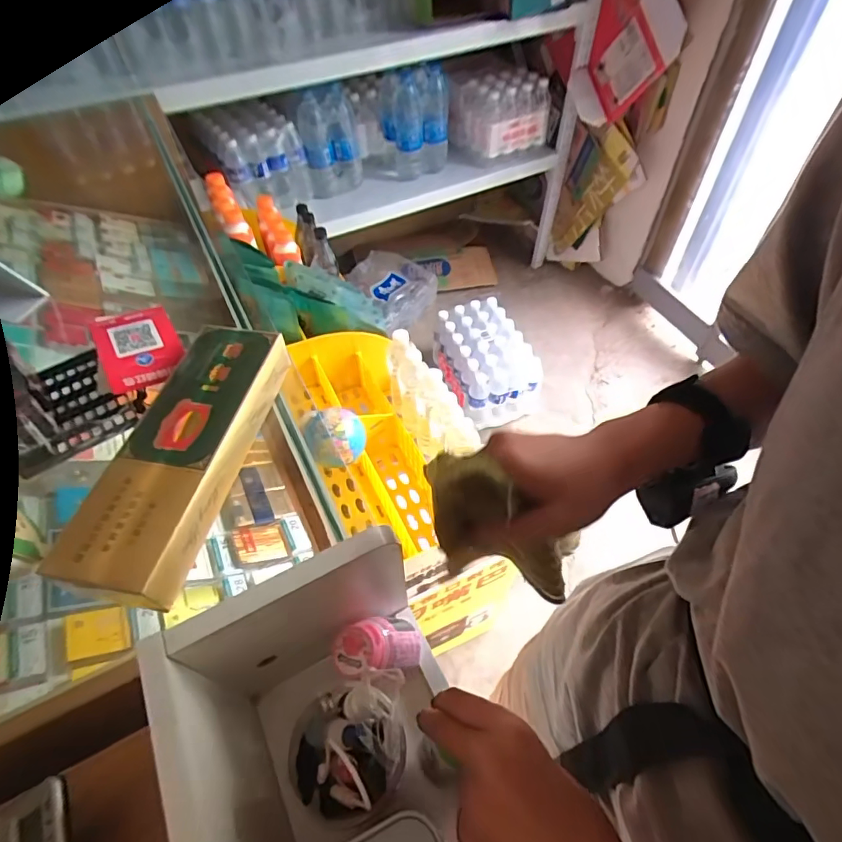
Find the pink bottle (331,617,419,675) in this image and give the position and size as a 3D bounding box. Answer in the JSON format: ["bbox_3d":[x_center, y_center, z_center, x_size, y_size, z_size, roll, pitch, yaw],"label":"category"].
[{"bbox_3d":[-0.029,0.182,0.400,0.034,0.082,0.046,-45,57,11],"label":"pink bottle"}]

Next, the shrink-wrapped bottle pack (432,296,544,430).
[{"bbox_3d":[0.219,-0.200,1.666,0.266,0.227,0.372,-15,53,-9],"label":"shrink-wrapped bottle pack"}]

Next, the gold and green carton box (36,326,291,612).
[{"bbox_3d":[-0.209,0.024,0.455,0.099,0.050,0.287,7,53,8],"label":"gold and green carton box"}]

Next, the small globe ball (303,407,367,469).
[{"bbox_3d":[-0.143,0.018,0.804,0.096,0.083,0.088,-15,54,-9],"label":"small globe ball"}]

